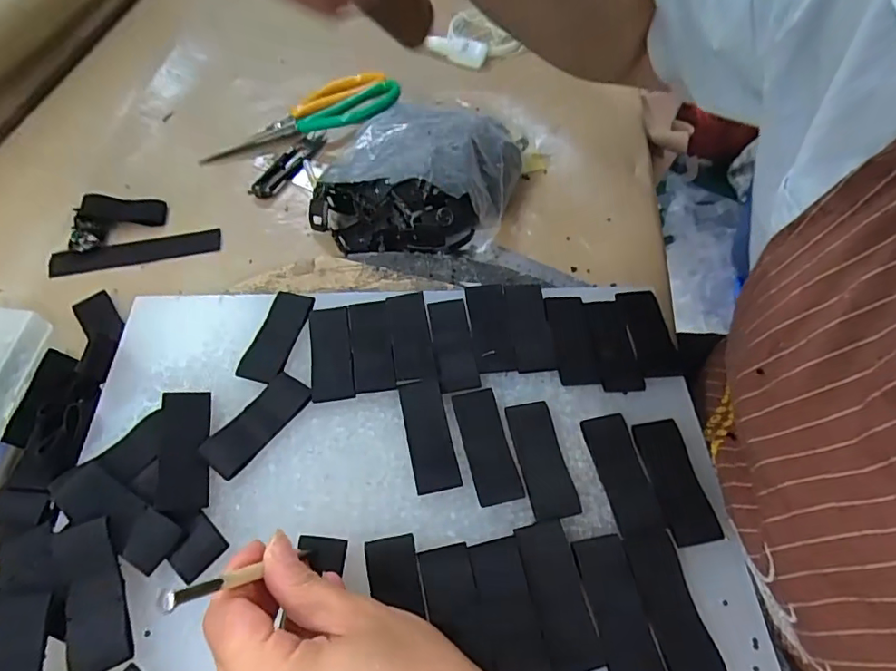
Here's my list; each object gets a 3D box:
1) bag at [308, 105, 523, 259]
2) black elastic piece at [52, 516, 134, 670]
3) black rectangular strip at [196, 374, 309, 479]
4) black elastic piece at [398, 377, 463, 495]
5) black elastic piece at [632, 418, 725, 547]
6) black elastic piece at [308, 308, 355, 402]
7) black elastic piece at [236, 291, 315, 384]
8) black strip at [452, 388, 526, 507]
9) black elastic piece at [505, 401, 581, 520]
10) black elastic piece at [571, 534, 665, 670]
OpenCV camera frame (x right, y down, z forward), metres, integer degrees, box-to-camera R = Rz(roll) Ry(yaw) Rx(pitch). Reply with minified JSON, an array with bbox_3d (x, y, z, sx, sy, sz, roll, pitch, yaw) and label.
[{"bbox_3d":[-0.024,-0.135,0.429,0.143,0.066,0.151,15,58,9],"label":"bag"},{"bbox_3d":[-0.168,0.121,0.245,0.028,0.012,0.067,-23,60,-15],"label":"black elastic piece"},{"bbox_3d":[-0.110,0.050,0.303,0.026,0.005,0.064,34,62,19],"label":"black rectangular strip"},{"bbox_3d":[-0.011,0.056,0.301,0.024,0.005,0.066,-10,57,-7],"label":"black elastic piece"},{"bbox_3d":[0.124,0.078,0.288,0.027,0.004,0.067,-9,56,-4],"label":"black elastic piece"},{"bbox_3d":[-0.074,0.010,0.331,0.025,0.004,0.067,-10,53,-5],"label":"black elastic piece"},{"bbox_3d":[-0.109,-0.001,0.337,0.027,0.004,0.067,9,54,8],"label":"black elastic piece"},{"bbox_3d":[0.022,0.062,0.299,0.025,0.004,0.066,-11,57,-8],"label":"black strip"},{"bbox_3d":[0.052,0.068,0.294,0.025,0.004,0.066,-10,56,-6],"label":"black elastic piece"},{"bbox_3d":[0.081,0.131,0.251,0.025,0.004,0.066,-7,57,-6],"label":"black elastic piece"}]

